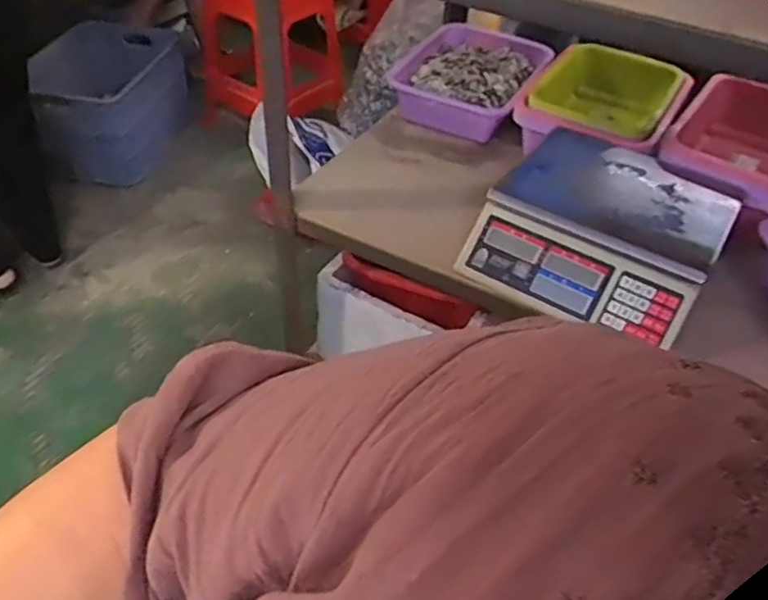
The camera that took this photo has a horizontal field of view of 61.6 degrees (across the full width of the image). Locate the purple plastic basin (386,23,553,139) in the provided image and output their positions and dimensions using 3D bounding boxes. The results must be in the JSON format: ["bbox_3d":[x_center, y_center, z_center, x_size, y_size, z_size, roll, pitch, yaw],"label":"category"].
[{"bbox_3d":[0.159,-0.406,1.207,0.243,0.119,0.259,22,47,17],"label":"purple plastic basin"}]

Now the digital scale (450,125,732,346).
[{"bbox_3d":[0.304,-0.111,0.898,0.294,0.094,0.331,27,49,22],"label":"digital scale"}]

